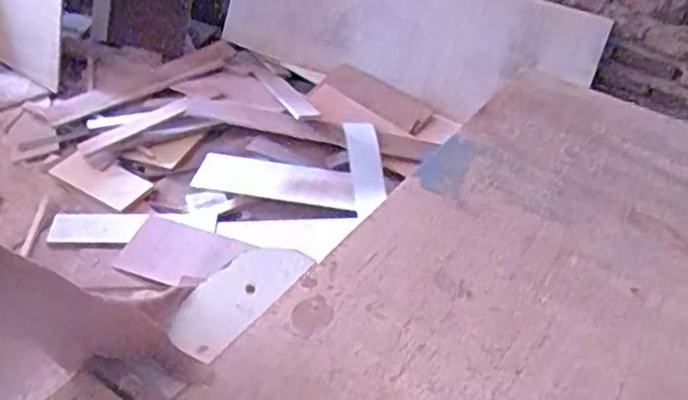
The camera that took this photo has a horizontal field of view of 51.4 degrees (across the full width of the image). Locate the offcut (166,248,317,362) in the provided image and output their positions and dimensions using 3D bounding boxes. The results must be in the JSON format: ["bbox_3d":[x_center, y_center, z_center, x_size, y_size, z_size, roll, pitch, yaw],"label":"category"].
[{"bbox_3d":[-0.105,0.096,0.728,0.076,0.014,0.163,27,46,26],"label":"offcut"}]

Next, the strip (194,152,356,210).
[{"bbox_3d":[-0.186,-0.050,1.892,0.427,0.018,0.106,10,73,11],"label":"strip"}]

